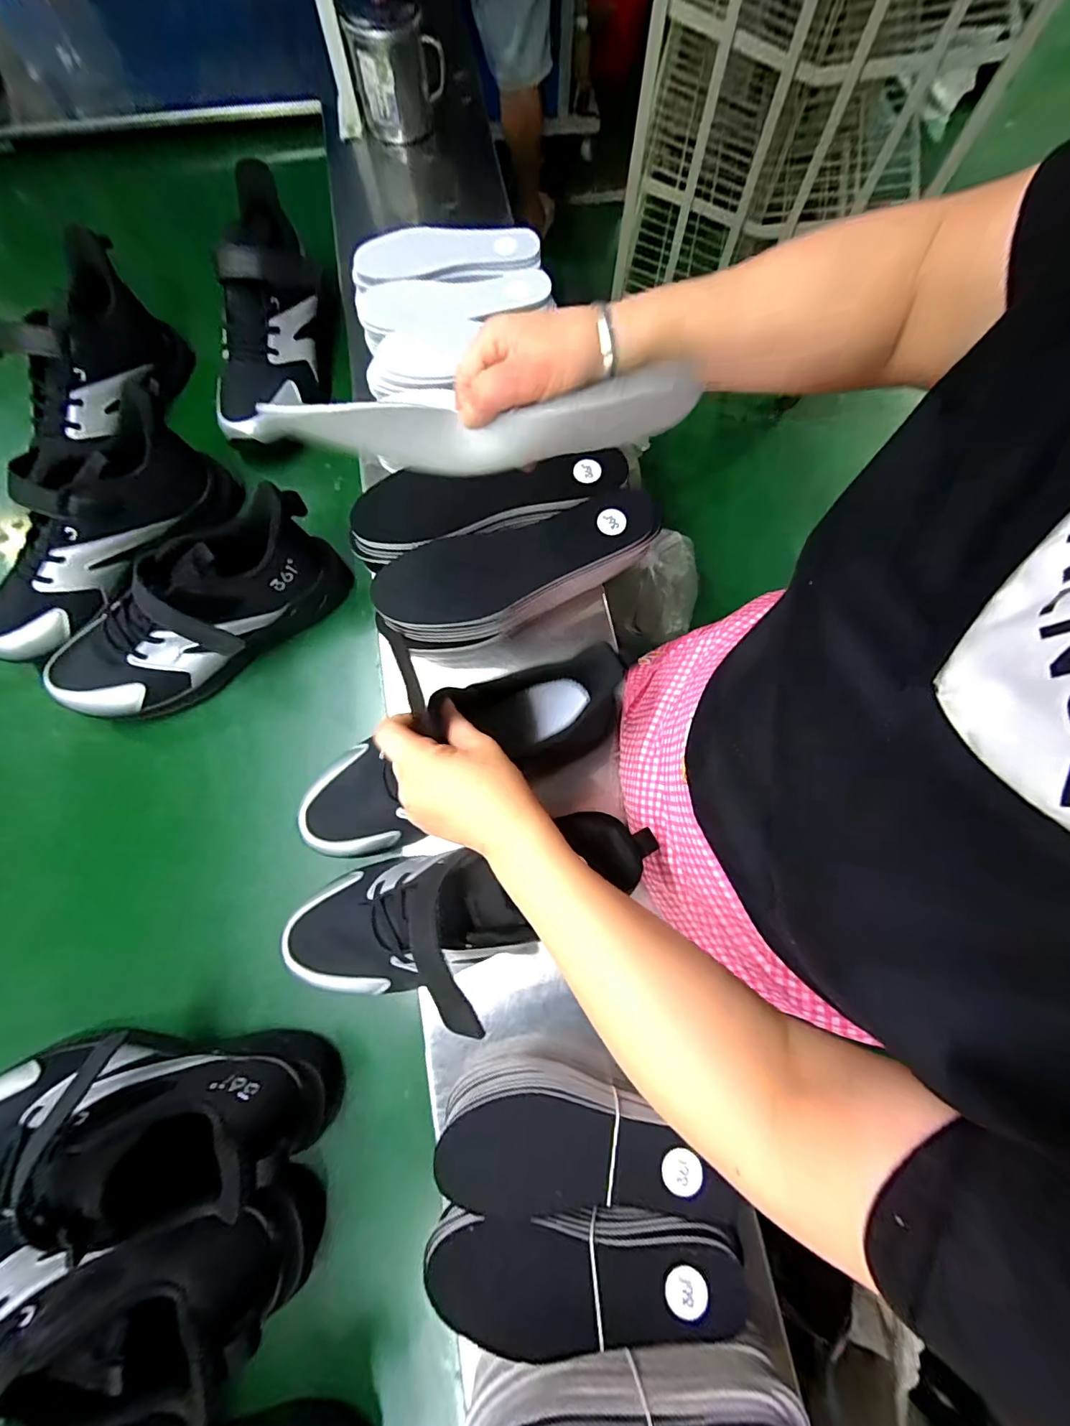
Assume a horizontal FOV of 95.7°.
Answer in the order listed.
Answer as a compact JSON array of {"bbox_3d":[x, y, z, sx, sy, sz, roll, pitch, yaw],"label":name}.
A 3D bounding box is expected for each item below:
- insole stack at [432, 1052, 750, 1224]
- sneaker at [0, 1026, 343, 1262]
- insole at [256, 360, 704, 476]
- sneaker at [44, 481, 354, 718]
[{"bbox_3d":[0.024,0.313,0.362,0.181,0.055,0.079,3,75,-1],"label":"insole stack"},{"bbox_3d":[-0.308,0.311,0.366,0.284,0.118,0.089,-2,75,-2],"label":"sneaker"},{"bbox_3d":[-0.027,-0.175,0.296,0.245,0.058,0.013,-5,75,0],"label":"insole"},{"bbox_3d":[-0.317,-0.089,0.458,0.282,0.111,0.105,-37,79,-11],"label":"sneaker"}]

